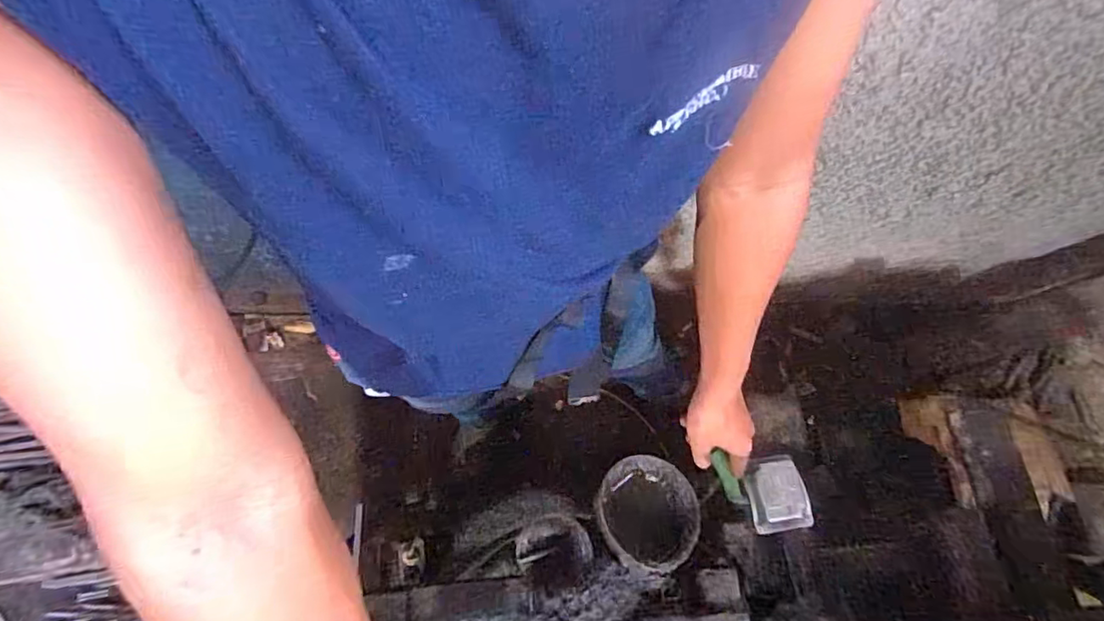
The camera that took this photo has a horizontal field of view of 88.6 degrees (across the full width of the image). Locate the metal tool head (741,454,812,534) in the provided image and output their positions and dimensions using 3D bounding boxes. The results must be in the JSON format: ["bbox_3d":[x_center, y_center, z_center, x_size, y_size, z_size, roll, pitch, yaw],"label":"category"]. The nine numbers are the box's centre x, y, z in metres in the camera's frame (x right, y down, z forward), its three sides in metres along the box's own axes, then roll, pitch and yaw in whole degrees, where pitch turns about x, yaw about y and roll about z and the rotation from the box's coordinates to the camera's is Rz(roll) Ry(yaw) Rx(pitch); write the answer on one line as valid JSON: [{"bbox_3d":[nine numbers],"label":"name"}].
[{"bbox_3d":[0.279,0.225,0.699,0.073,0.032,0.088,-8,70,-7],"label":"metal tool head"}]

